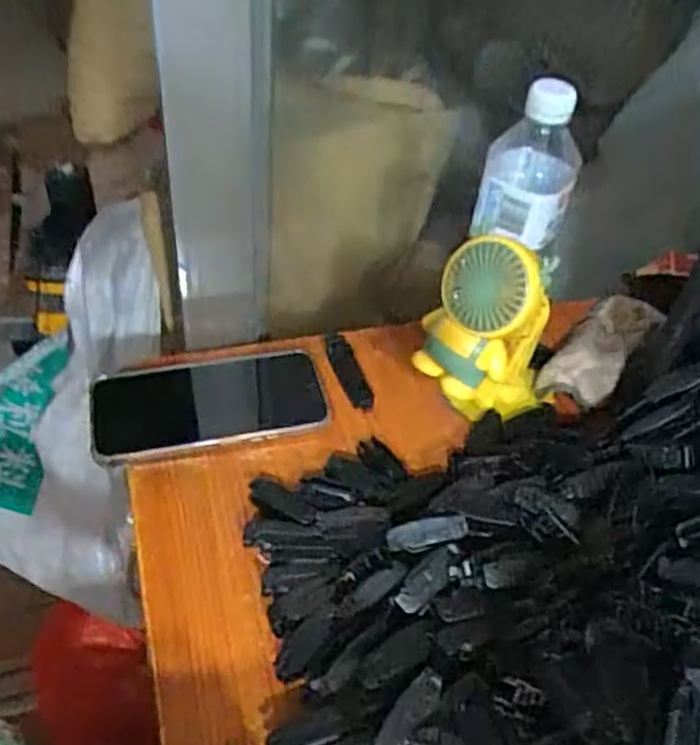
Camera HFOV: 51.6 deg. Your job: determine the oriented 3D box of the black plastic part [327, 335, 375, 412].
[{"bbox_3d":[-0.001,-0.001,0.560,0.018,0.009,0.070,-16,62,-21],"label":"black plastic part"}]

